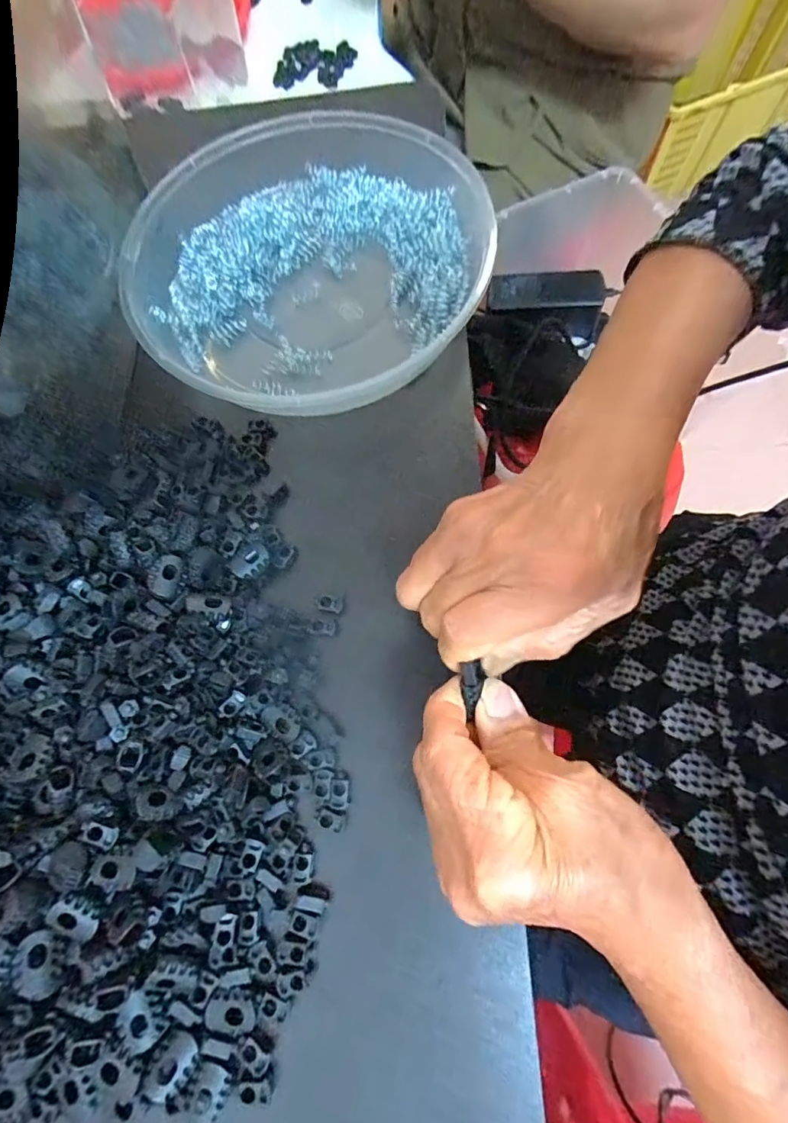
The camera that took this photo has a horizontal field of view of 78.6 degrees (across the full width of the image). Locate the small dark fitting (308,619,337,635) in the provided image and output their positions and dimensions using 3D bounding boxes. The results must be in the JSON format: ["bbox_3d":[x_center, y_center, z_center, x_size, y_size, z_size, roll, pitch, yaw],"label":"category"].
[{"bbox_3d":[-0.038,0.034,0.257,0.014,0.004,0.008,4,73,6],"label":"small dark fitting"}]

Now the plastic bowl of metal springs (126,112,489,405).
[{"bbox_3d":[-0.063,-0.204,0.321,0.223,0.040,0.224,-1,73,4],"label":"plastic bowl of metal springs"}]

